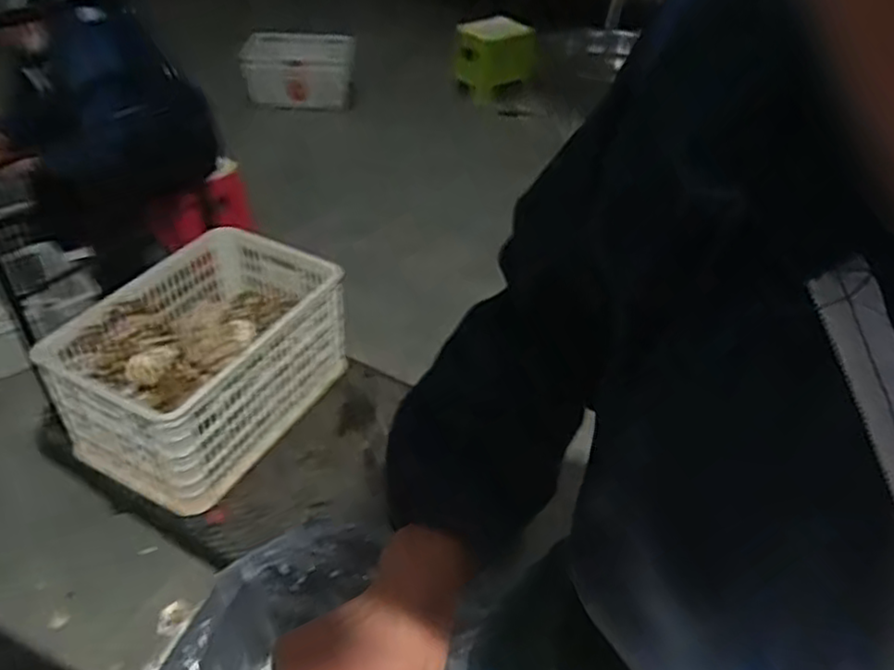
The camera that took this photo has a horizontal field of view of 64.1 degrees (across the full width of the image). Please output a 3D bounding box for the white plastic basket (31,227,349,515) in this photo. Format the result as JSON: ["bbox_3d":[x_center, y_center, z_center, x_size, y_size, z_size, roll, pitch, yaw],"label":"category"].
[{"bbox_3d":[-0.502,0.042,1.472,0.376,0.277,0.500,22,43,21],"label":"white plastic basket"}]

